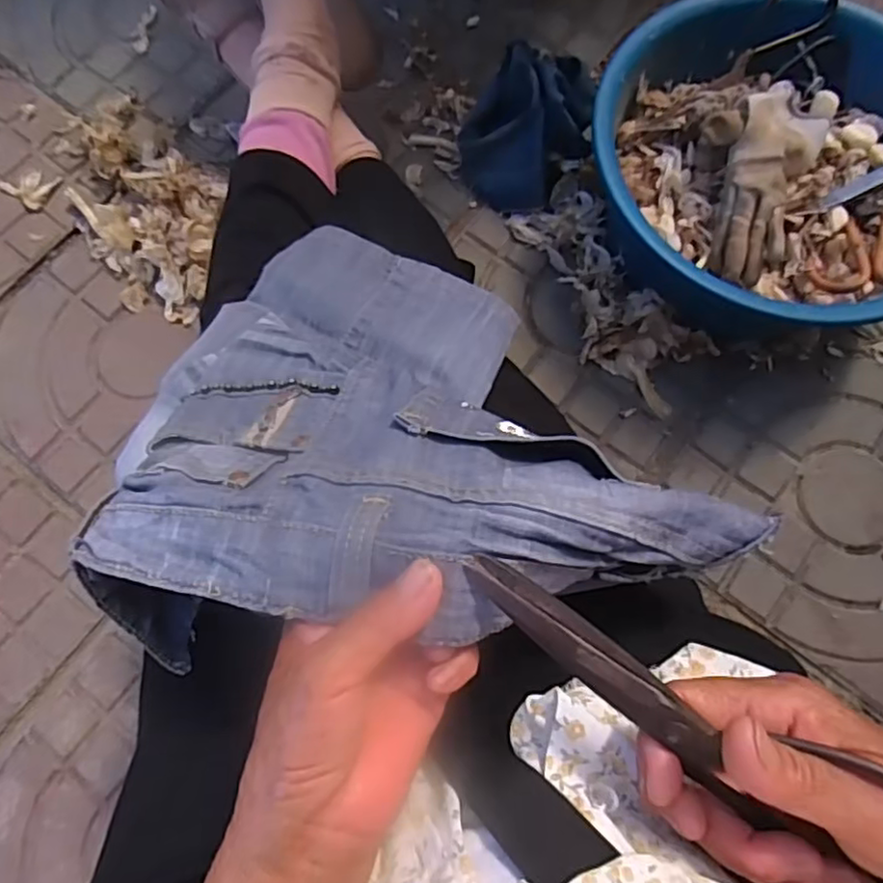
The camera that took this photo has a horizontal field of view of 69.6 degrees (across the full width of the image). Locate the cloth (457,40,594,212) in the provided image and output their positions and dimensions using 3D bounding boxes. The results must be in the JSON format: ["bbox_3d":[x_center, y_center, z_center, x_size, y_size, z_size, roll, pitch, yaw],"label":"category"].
[{"bbox_3d":[0.084,-0.322,0.652,0.125,0.098,0.142,5,76,2],"label":"cloth"}]

